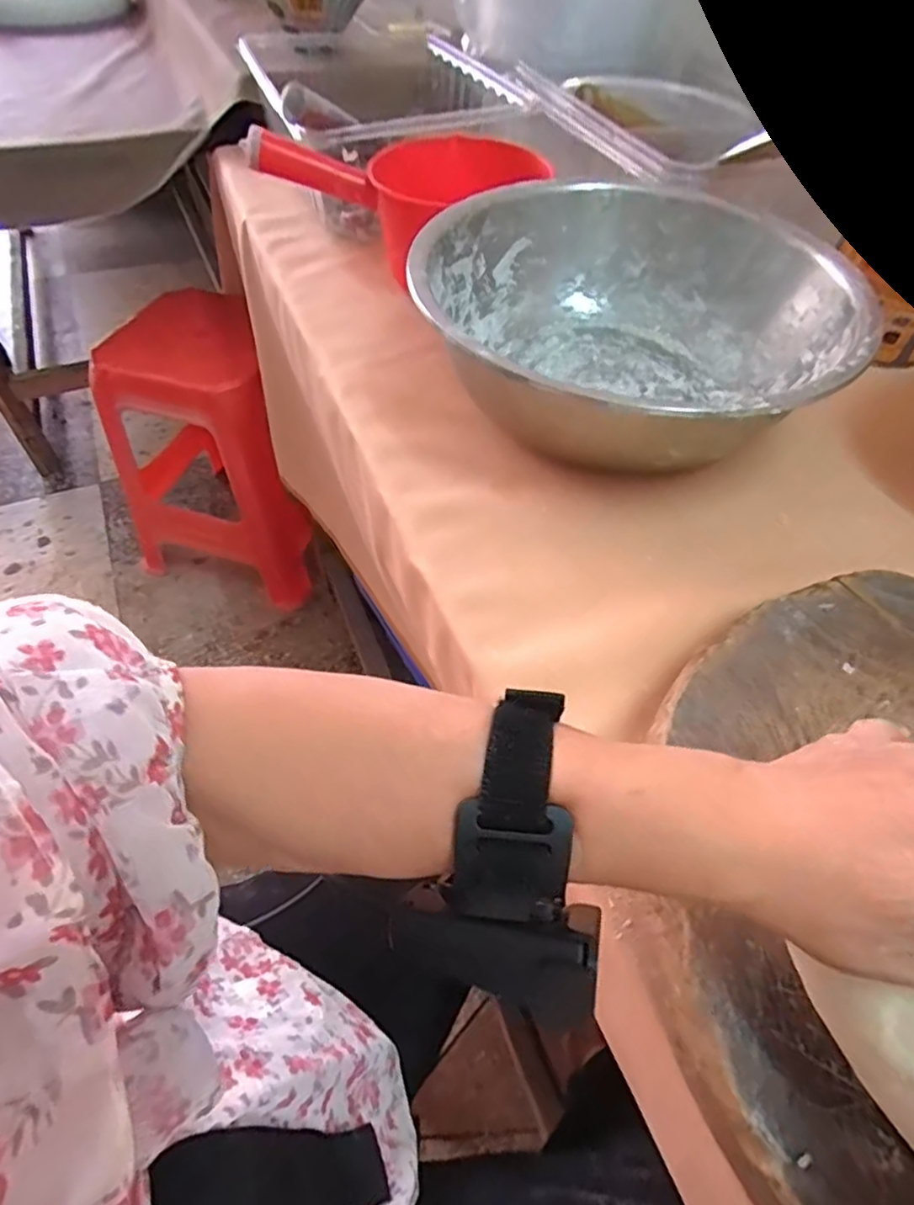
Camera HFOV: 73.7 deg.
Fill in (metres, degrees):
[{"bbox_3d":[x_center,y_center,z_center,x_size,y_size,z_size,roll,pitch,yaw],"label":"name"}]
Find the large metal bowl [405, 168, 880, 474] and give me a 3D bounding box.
[{"bbox_3d":[0.148,-0.239,0.526,0.330,0.109,0.330,2,52,-3],"label":"large metal bowl"}]

